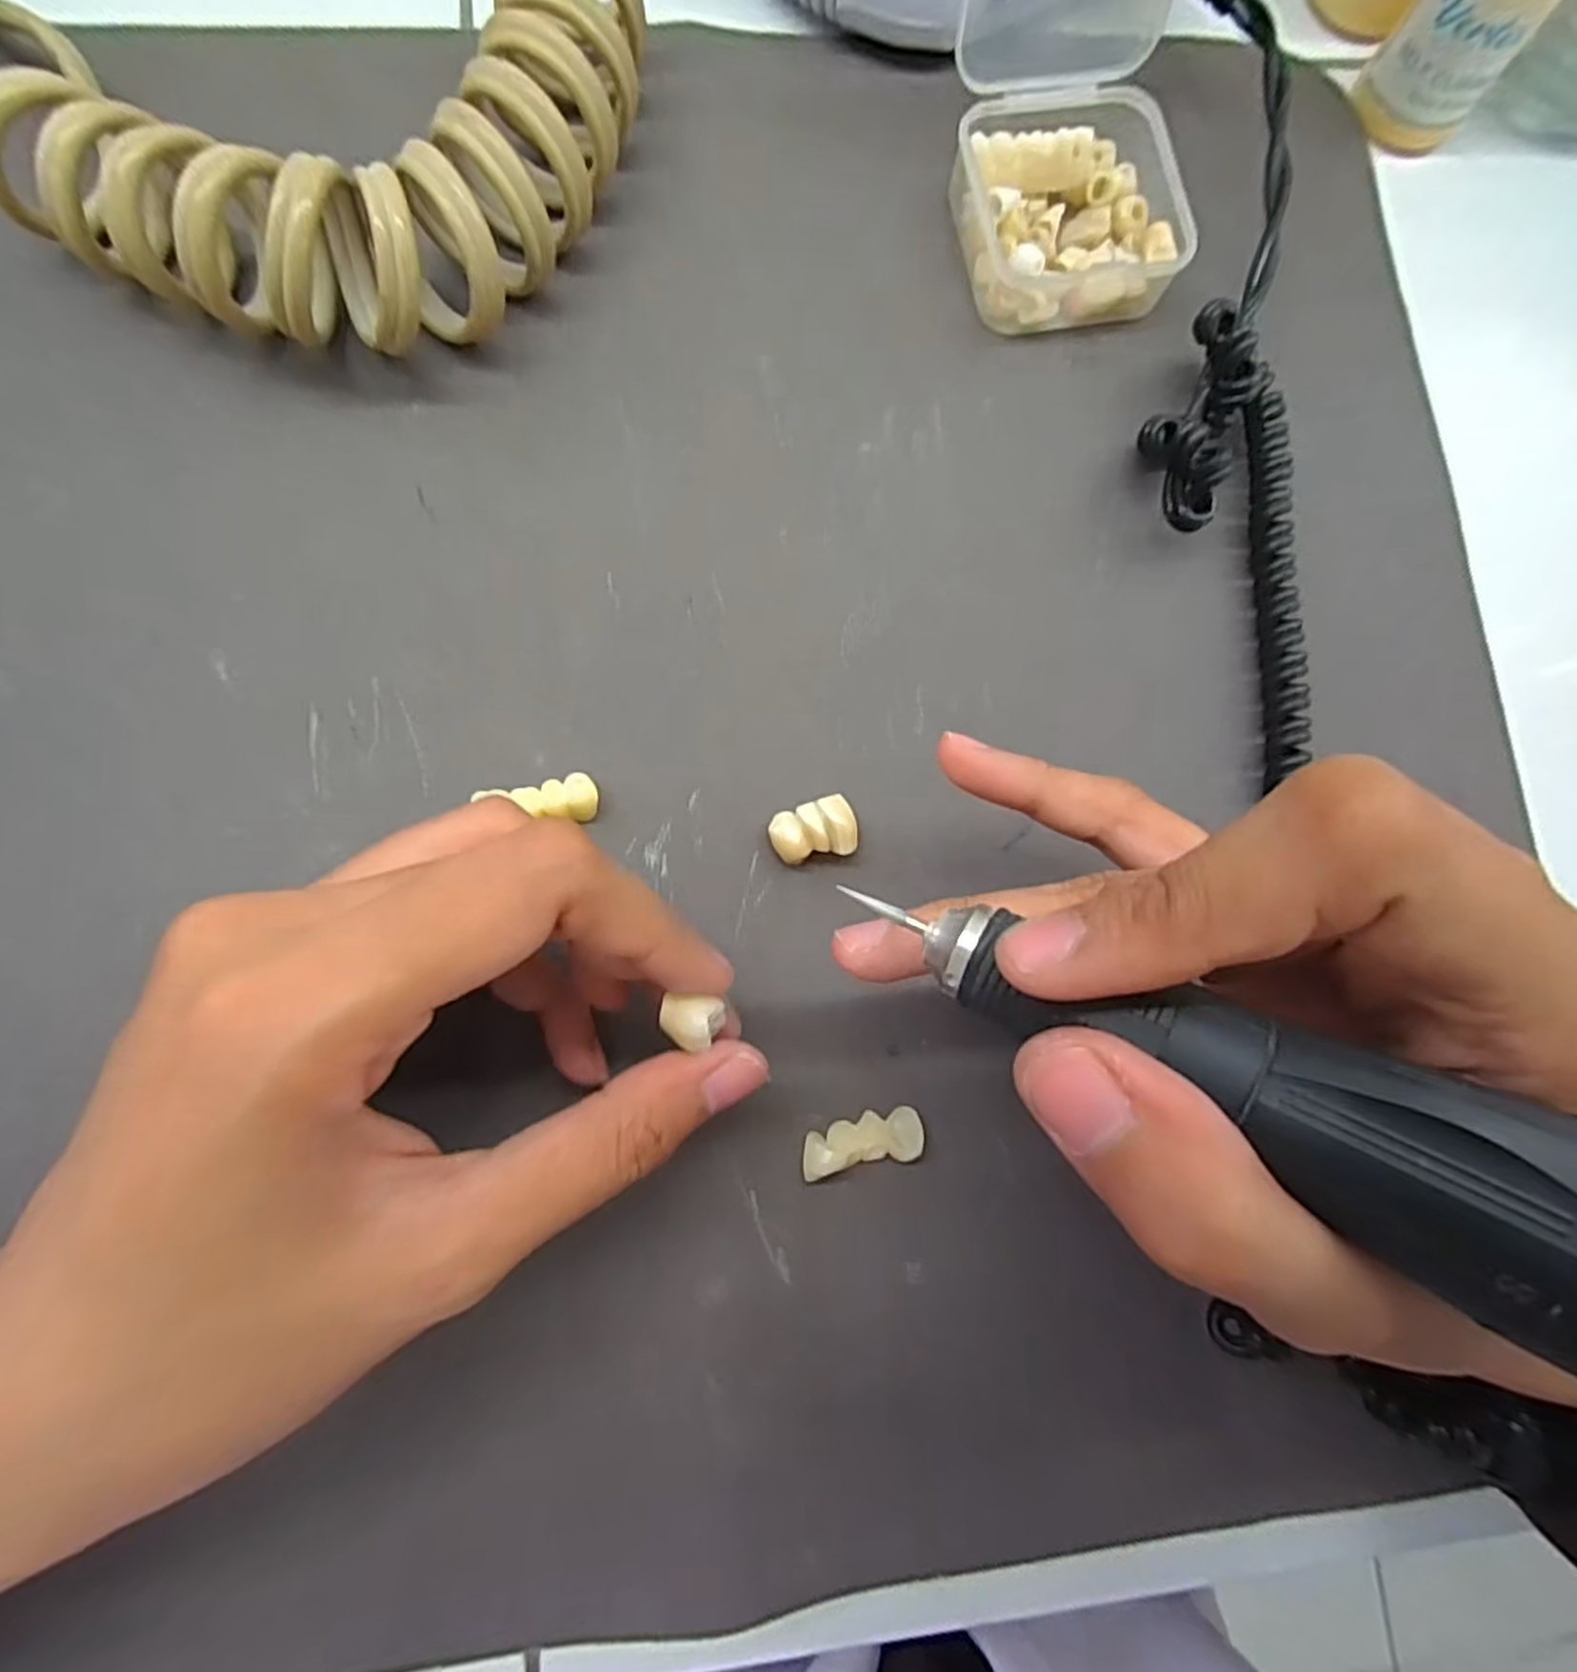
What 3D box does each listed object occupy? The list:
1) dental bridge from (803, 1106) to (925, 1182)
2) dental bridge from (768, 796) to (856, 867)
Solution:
[{"bbox_3d":[0.017,0.069,0.167,0.028,0.006,0.011,-7,83,-5],"label":"dental bridge"},{"bbox_3d":[0.006,-0.001,0.177,0.021,0.008,0.014,-19,84,-7],"label":"dental bridge"}]

